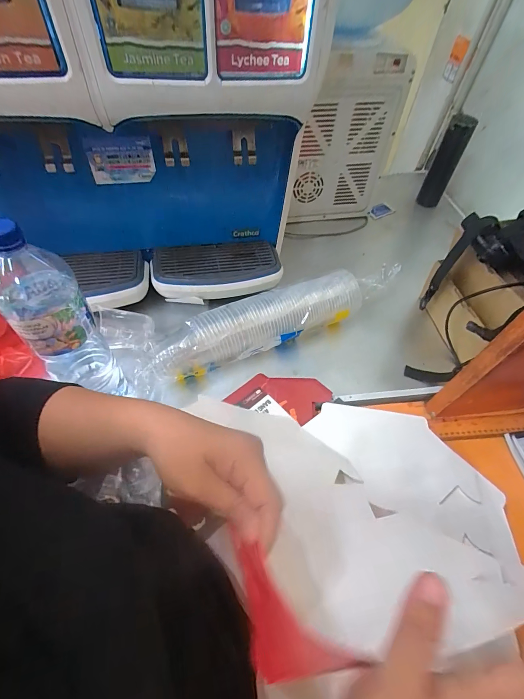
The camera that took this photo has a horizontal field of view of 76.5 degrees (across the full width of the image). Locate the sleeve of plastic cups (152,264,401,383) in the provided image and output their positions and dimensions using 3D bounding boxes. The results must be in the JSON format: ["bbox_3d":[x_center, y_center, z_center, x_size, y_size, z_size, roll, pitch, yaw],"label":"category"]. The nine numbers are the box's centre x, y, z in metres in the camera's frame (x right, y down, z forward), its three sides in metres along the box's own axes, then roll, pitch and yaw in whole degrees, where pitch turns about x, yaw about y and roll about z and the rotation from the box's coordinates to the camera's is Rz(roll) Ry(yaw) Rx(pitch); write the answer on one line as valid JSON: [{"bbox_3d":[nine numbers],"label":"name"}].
[{"bbox_3d":[0.030,-0.063,0.624,0.470,0.067,0.090,-22,62,-17],"label":"sleeve of plastic cups"}]

